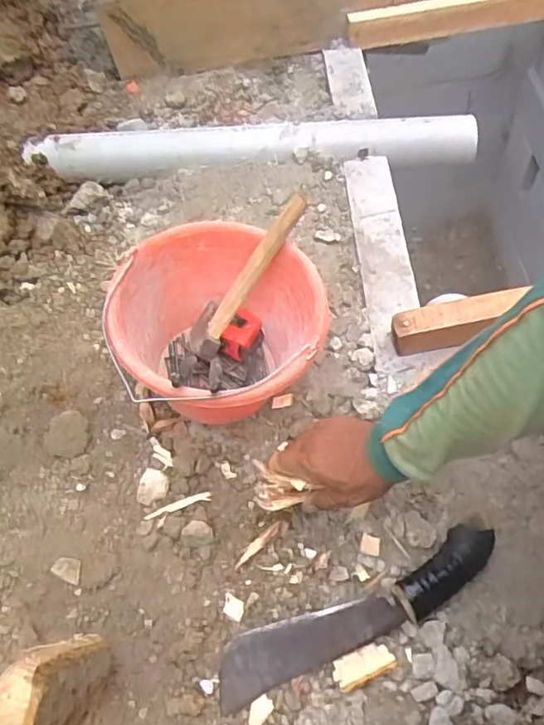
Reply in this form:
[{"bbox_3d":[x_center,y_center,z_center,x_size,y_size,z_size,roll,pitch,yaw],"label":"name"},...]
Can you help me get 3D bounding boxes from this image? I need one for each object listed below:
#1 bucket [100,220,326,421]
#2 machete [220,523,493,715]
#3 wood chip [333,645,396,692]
[{"bbox_3d":[-0.057,-0.027,0.702,0.227,0.166,0.227,-3,61,5],"label":"bucket"},{"bbox_3d":[0.089,0.260,0.602,0.311,0.046,0.057,-24,61,-7],"label":"machete"},{"bbox_3d":[0.093,0.310,0.594,0.063,0.016,0.029,-21,60,-12],"label":"wood chip"}]

